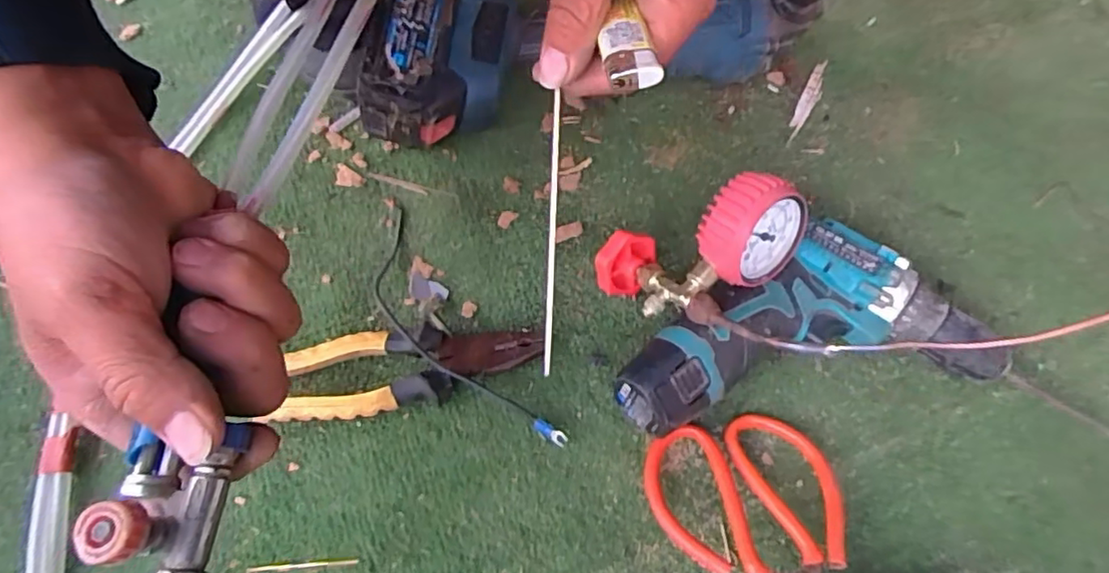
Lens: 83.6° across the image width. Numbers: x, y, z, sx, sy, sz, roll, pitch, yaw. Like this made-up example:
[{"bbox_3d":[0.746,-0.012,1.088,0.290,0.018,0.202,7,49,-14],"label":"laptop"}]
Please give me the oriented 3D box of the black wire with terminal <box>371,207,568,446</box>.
[{"bbox_3d":[-0.070,0.025,0.384,0.048,0.034,0.198,-33,70,-17],"label":"black wire with terminal"}]

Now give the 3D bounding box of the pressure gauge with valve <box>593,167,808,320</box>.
[{"bbox_3d":[0.089,-0.019,0.386,0.131,0.059,0.068,-18,62,24],"label":"pressure gauge with valve"}]

